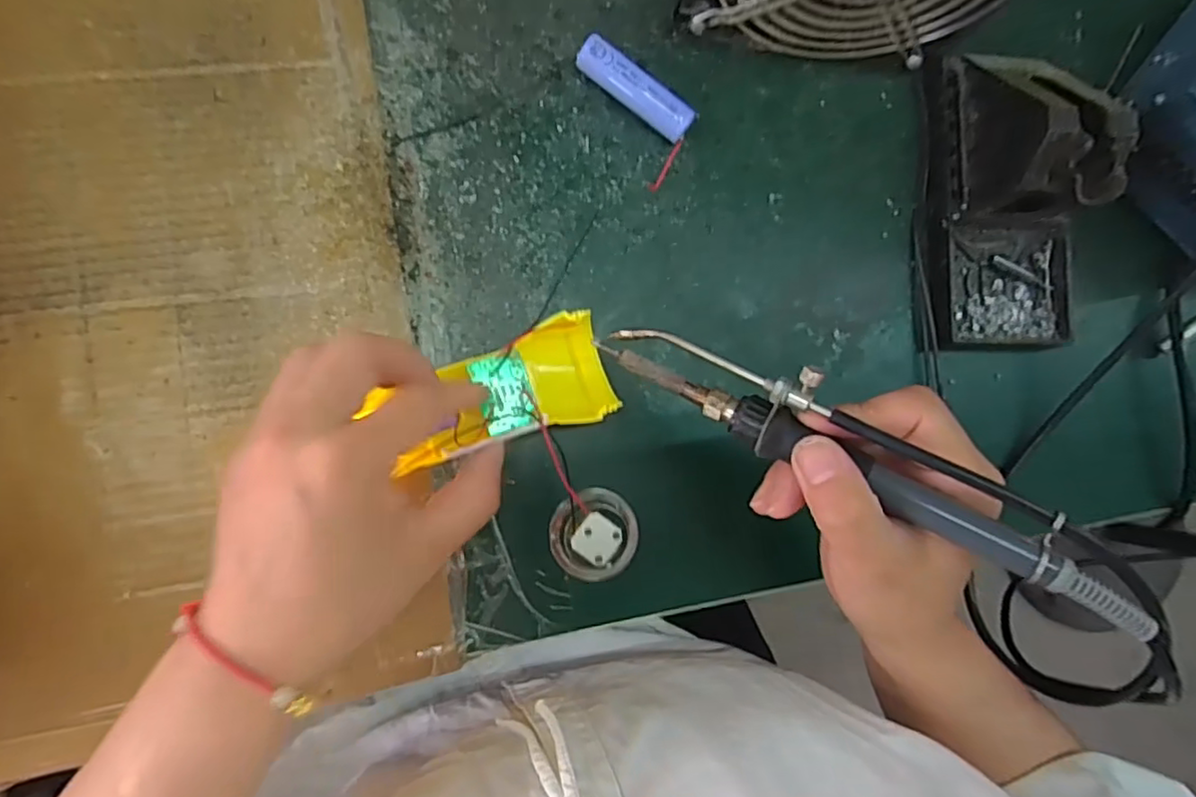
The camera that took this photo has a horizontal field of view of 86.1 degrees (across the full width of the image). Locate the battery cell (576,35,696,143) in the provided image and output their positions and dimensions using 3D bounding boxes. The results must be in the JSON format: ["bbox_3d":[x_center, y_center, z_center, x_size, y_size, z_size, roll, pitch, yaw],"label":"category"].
[{"bbox_3d":[0.018,-0.153,0.321,0.064,0.018,0.017,35,82,-4],"label":"battery cell"}]

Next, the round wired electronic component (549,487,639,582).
[{"bbox_3d":[0.000,0.068,0.313,0.043,0.024,0.045,1,86,-8],"label":"round wired electronic component"}]

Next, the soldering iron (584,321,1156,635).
[{"bbox_3d":[0.093,0.020,0.232,0.200,0.022,0.028,30,85,16],"label":"soldering iron"}]

